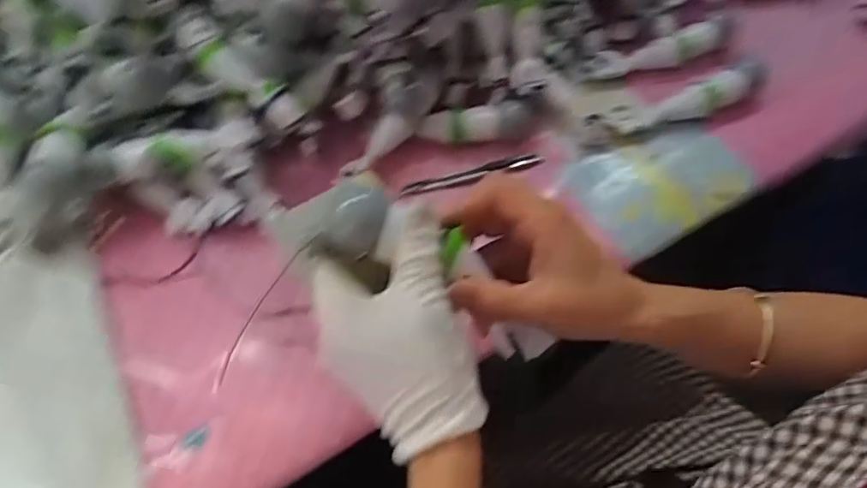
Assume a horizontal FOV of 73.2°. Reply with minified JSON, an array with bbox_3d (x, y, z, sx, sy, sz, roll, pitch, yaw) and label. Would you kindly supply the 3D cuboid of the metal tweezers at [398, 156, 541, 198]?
[{"bbox_3d":[0.035,-0.061,0.517,0.129,0.012,0.015,-18,57,-7],"label":"metal tweezers"}]

